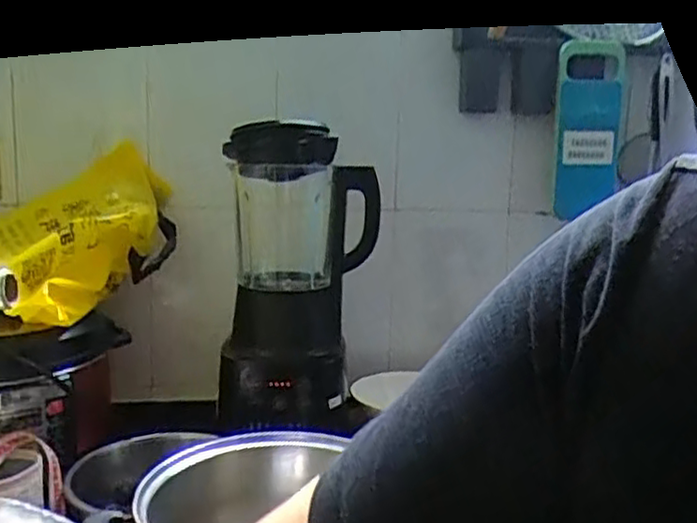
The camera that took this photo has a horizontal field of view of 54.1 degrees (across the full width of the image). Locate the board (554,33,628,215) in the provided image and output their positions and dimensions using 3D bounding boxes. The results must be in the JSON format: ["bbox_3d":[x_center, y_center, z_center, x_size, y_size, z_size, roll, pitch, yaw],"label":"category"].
[{"bbox_3d":[0.380,-0.209,1.076,0.119,0.267,0.016,-4,11,-16],"label":"board"}]

